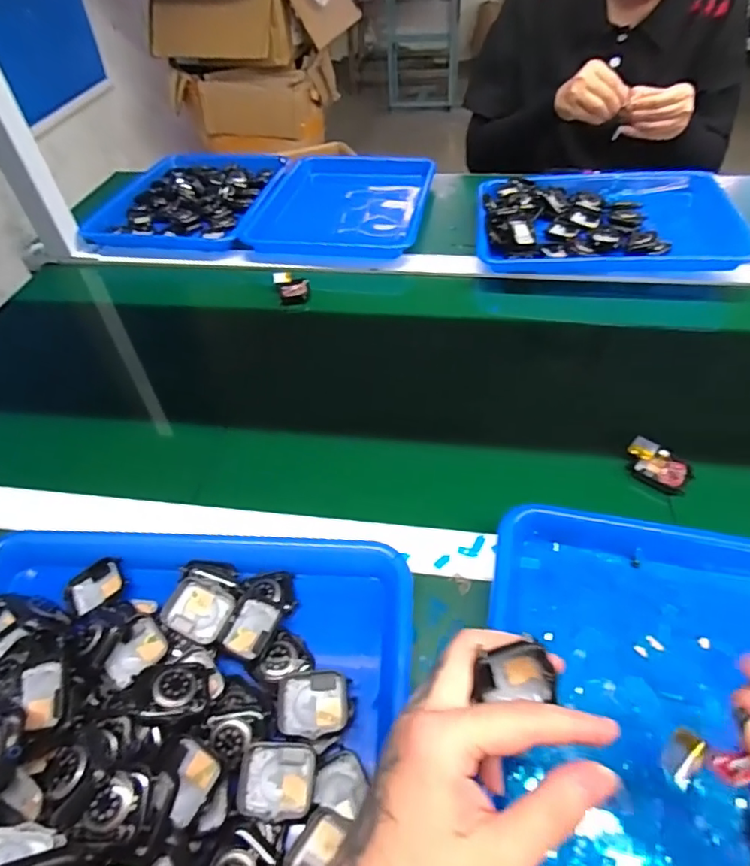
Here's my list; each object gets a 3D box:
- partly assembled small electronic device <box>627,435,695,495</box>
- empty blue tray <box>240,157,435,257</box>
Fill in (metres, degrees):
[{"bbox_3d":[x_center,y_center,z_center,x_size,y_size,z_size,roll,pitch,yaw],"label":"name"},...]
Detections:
[{"bbox_3d":[0.252,0.029,0.470,0.054,0.015,0.038,28,56,26],"label":"partly assembled small electronic device"},{"bbox_3d":[-0.046,-0.377,0.844,0.248,0.031,0.322,7,49,10],"label":"empty blue tray"}]

